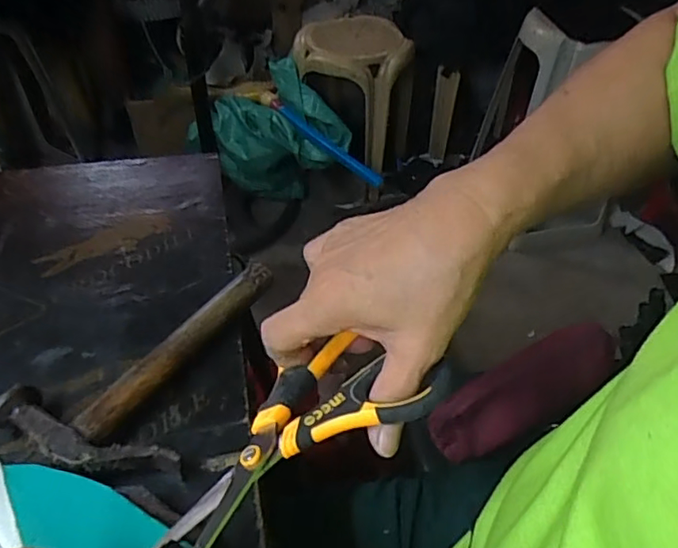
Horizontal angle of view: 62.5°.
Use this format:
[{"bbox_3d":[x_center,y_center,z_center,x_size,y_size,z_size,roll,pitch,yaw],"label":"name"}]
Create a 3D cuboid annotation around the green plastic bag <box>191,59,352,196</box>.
[{"bbox_3d":[-0.206,-0.376,1.595,0.313,0.303,0.405,-23,50,-23],"label":"green plastic bag"}]

